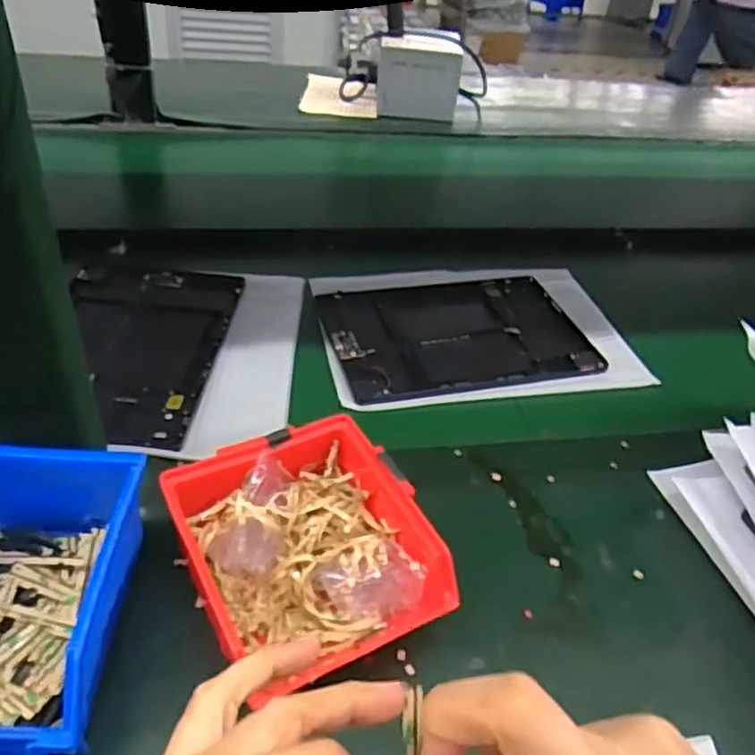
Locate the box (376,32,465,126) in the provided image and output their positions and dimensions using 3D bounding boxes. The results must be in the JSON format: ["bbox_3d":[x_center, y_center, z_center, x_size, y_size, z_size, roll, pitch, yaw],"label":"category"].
[{"bbox_3d":[0.064,-0.475,1.068,0.128,0.112,0.068,6,38,-4],"label":"box"}]

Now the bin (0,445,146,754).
[{"bbox_3d":[-0.184,0.108,0.352,0.106,0.079,0.159,4,40,-3],"label":"bin"}]

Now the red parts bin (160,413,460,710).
[{"bbox_3d":[-0.042,0.100,0.384,0.121,0.069,0.133,-16,45,-25],"label":"red parts bin"}]

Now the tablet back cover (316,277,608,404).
[{"bbox_3d":[0.072,-0.043,0.633,0.232,0.011,0.167,-7,41,-15],"label":"tablet back cover"}]

